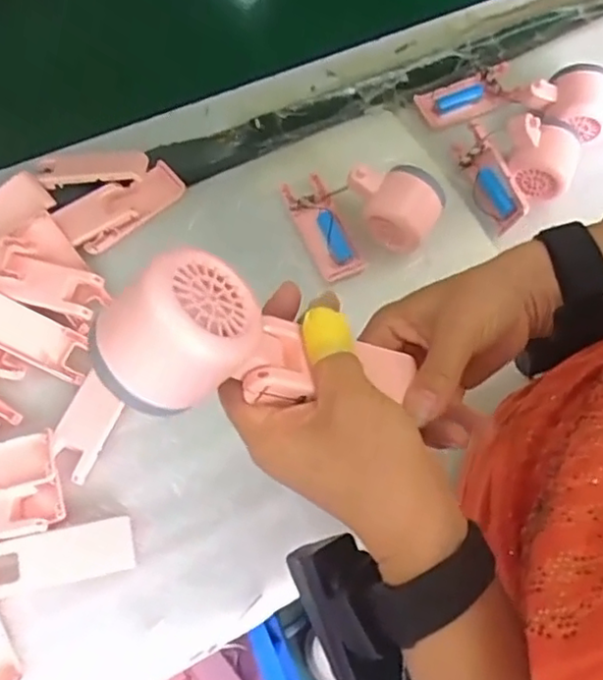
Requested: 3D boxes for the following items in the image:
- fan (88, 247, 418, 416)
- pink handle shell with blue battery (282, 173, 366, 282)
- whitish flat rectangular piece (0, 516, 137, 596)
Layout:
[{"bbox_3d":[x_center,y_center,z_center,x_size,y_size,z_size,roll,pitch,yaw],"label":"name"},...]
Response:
[{"bbox_3d":[-0.013,0.005,0.298,0.155,0.044,0.063,11,64,-38],"label":"fan"},{"bbox_3d":[0.019,-0.099,0.570,0.036,0.021,0.099,-24,72,-10],"label":"pink handle shell with blue battery"},{"bbox_3d":[-0.175,0.158,0.476,0.099,0.007,0.039,-10,70,-5],"label":"whitish flat rectangular piece"}]

